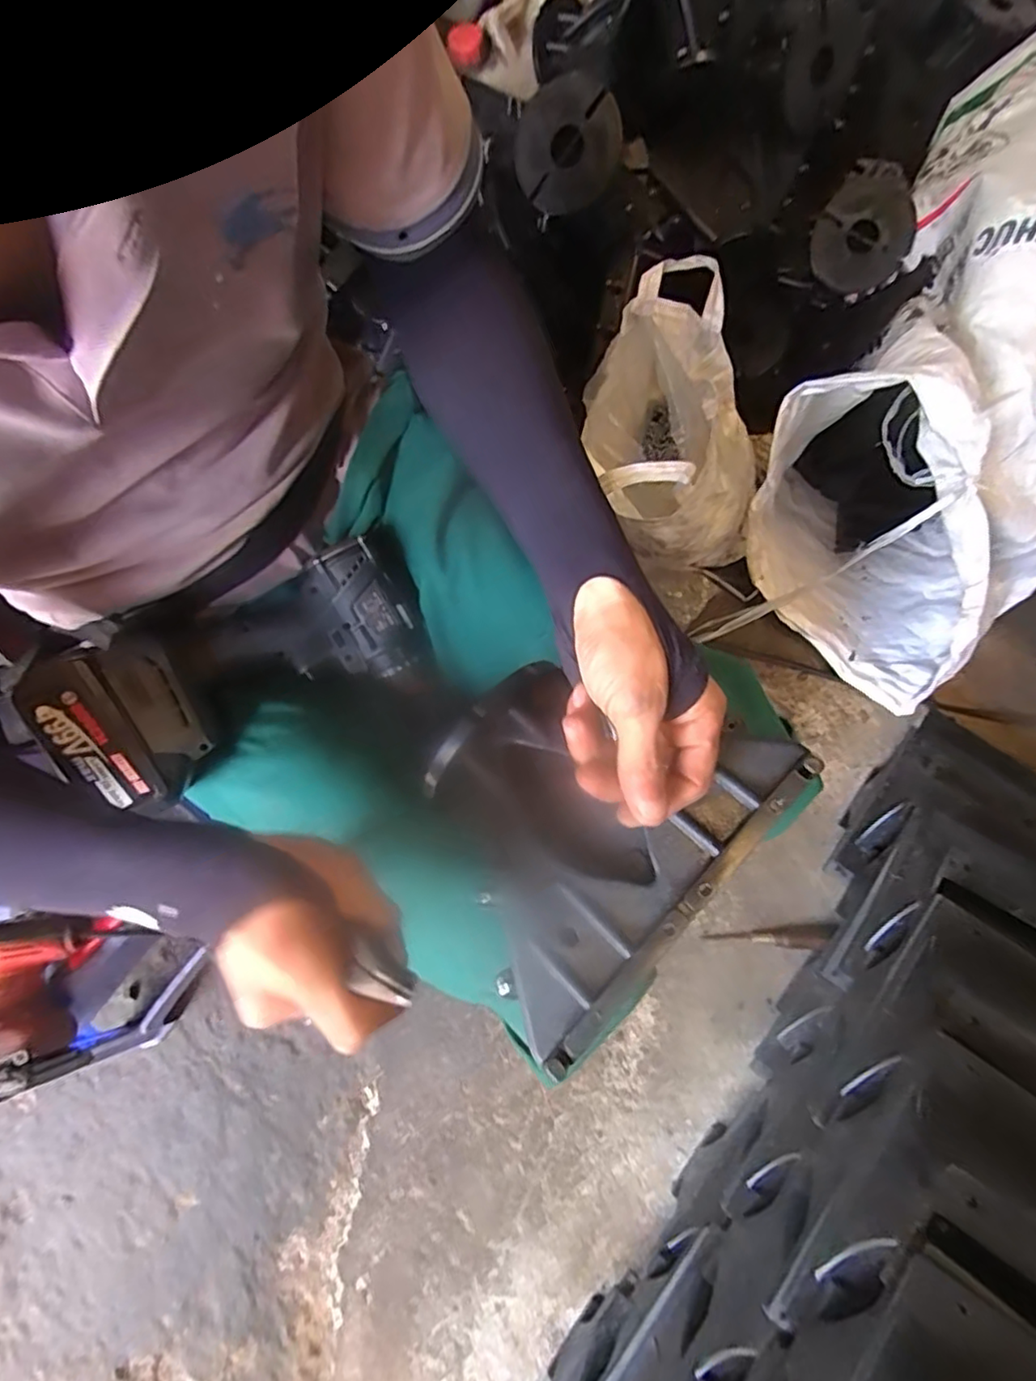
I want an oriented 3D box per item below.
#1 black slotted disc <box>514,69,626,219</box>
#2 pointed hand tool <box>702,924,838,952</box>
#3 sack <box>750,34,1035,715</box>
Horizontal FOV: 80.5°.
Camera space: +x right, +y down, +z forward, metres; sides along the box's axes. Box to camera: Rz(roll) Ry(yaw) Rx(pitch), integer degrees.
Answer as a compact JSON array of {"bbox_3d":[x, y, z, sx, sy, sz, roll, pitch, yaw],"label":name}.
[{"bbox_3d":[0.053,-0.594,0.663,0.128,0.027,0.120,5,100,28],"label":"black slotted disc"},{"bbox_3d":[0.311,0.305,0.757,0.158,0.025,0.030,1,79,-1],"label":"pointed hand tool"},{"bbox_3d":[0.660,-0.506,0.770,0.394,0.368,1.022,31,81,7],"label":"sack"}]

